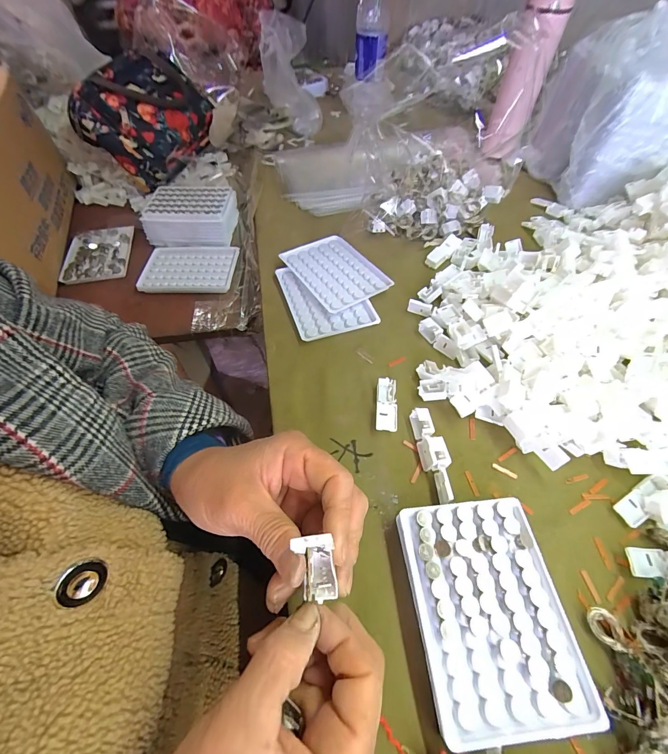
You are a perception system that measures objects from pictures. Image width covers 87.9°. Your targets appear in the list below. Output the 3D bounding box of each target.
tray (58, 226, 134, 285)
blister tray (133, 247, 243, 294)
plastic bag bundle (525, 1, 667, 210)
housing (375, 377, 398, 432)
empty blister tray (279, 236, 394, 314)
[{"bbox_3d":[-0.367,-0.192,0.535,0.099,0.011,0.120,-11,55,-8],"label":"tray"},{"bbox_3d":[-0.214,-0.160,0.516,0.130,0.015,0.094,0,54,-1],"label":"blister tray"},{"bbox_3d":[0.414,-0.375,0.492,0.179,0.182,0.198,10,55,6],"label":"plastic bag bundle"},{"bbox_3d":[0.051,0.027,0.334,0.020,0.010,0.054,5,55,3],"label":"housing"},{"bbox_3d":[0.002,-0.135,0.447,0.092,0.016,0.124,-30,60,-20],"label":"empty blister tray"}]

